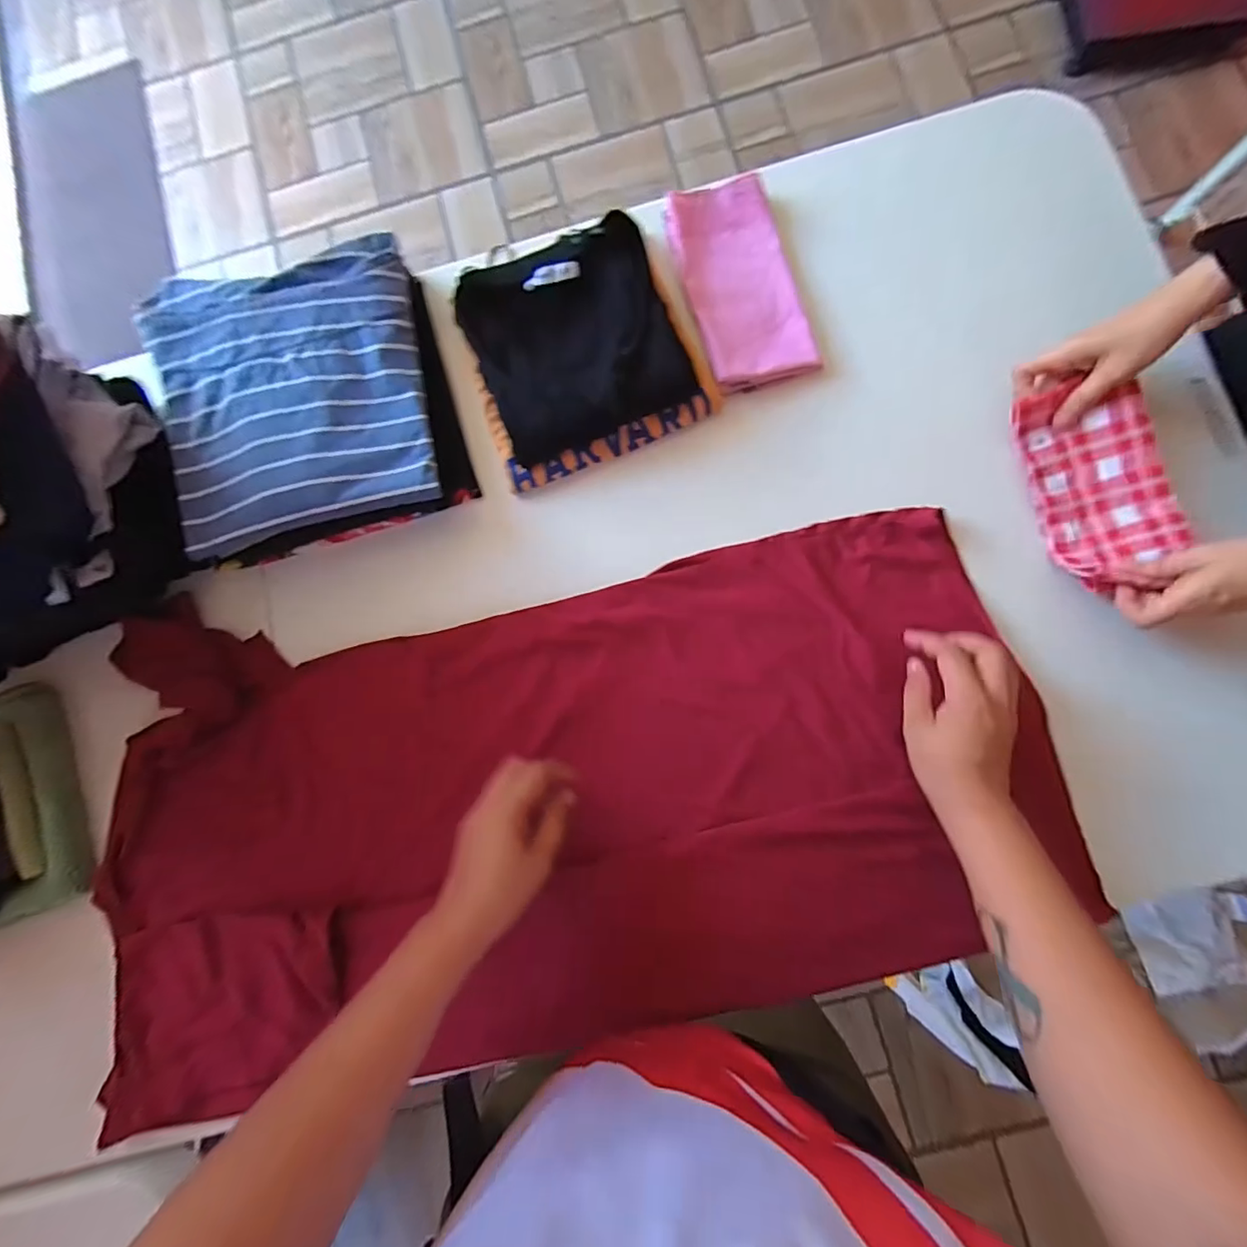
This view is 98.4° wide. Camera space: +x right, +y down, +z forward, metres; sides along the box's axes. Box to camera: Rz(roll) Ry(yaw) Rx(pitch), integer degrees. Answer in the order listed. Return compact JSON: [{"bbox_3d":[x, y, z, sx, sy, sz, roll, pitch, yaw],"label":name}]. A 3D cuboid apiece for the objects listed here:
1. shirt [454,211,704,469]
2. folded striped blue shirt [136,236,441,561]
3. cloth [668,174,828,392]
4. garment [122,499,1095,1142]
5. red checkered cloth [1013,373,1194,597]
[{"bbox_3d":[-0.046,-0.261,0.487,0.175,0.043,0.182,-22,83,2],"label":"shirt"},{"bbox_3d":[-0.304,-0.210,0.489,0.237,0.048,0.251,-14,84,3],"label":"folded striped blue shirt"},{"bbox_3d":[0.110,-0.324,0.509,0.101,0.025,0.198,-17,84,3],"label":"cloth"},{"bbox_3d":[-0.058,0.158,0.475,0.813,0.038,0.392,-12,84,3],"label":"garment"},{"bbox_3d":[0.407,-0.120,0.460,0.093,0.039,0.171,-13,84,3],"label":"red checkered cloth"}]

